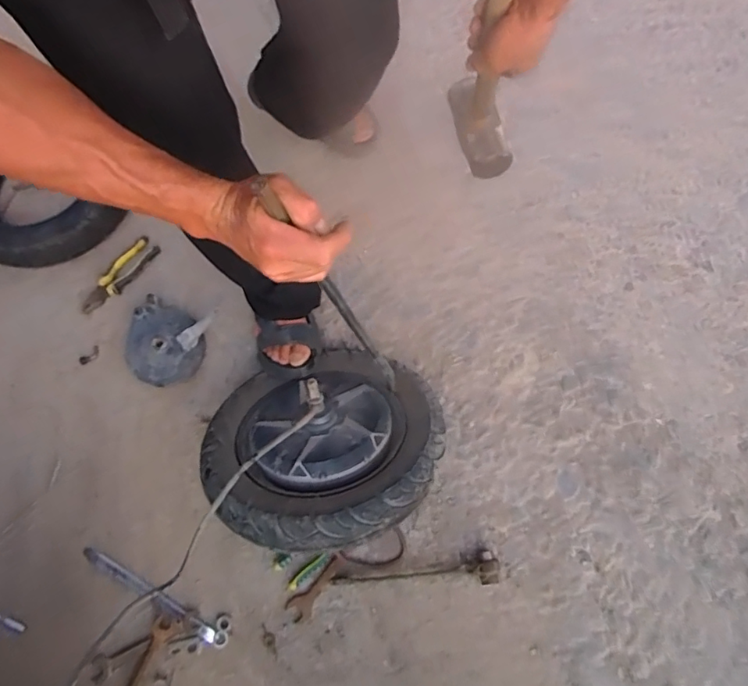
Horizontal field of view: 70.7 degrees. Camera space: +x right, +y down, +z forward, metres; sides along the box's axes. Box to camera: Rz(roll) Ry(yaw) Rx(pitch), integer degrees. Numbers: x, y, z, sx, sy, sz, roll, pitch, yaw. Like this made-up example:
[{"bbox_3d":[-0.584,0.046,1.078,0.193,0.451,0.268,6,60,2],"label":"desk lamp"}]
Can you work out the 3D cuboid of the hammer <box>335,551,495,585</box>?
[{"bbox_3d":[0.071,0.389,0.898,0.288,0.038,0.050,-3,72,0],"label":"hammer"}]

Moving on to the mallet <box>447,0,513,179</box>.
[{"bbox_3d":[0.133,-0.332,0.624,0.054,0.272,0.138,-19,74,0],"label":"mallet"}]

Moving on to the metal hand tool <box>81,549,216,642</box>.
[{"bbox_3d":[-0.387,0.425,0.900,0.276,0.014,0.027,28,74,10],"label":"metal hand tool"}]

